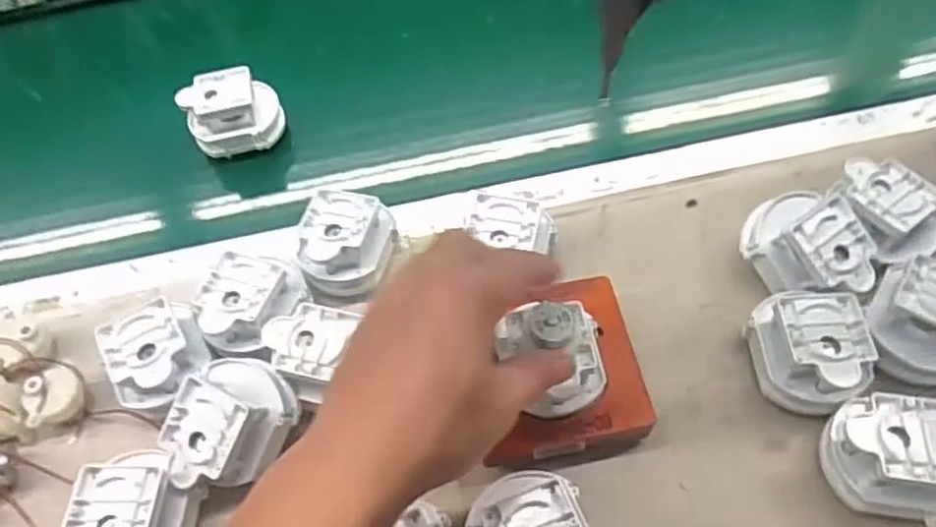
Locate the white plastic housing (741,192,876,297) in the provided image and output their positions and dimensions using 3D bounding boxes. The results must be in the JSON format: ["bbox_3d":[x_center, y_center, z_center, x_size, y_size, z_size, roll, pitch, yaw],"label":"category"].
[{"bbox_3d":[0.213,-0.006,0.437,0.055,0.059,0.075,-33,60,-17],"label":"white plastic housing"}]

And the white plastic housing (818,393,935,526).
[{"bbox_3d":[0.223,0.102,0.365,0.060,0.051,0.053,11,57,12],"label":"white plastic housing"}]

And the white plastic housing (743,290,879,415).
[{"bbox_3d":[0.196,0.052,0.402,0.057,0.051,0.068,-4,56,2],"label":"white plastic housing"}]

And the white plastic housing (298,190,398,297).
[{"bbox_3d":[-0.082,-0.015,0.463,0.059,0.036,0.062,8,57,9],"label":"white plastic housing"}]

